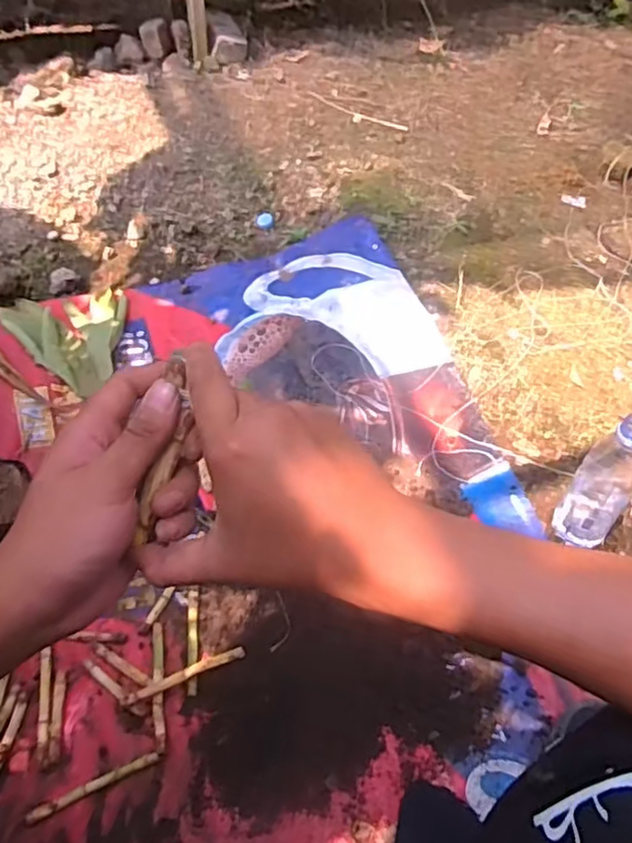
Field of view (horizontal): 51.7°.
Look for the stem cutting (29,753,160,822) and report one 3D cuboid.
[{"bbox_3d":[-0.230,0.378,0.677,0.134,0.009,0.013,-20,55,-17],"label":"stem cutting"}]

